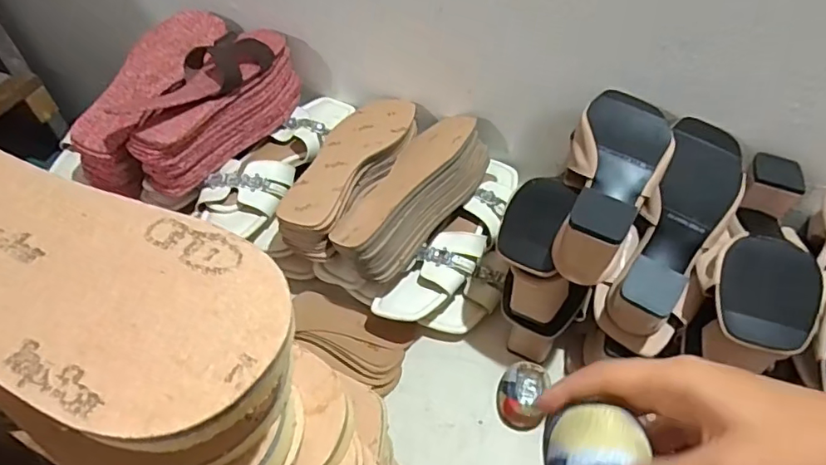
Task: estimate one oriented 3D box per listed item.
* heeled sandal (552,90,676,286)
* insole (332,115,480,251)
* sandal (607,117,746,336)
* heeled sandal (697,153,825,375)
[{"bbox_3d":[0.193,-0.041,0.531,0.090,0.117,0.231,17,53,17],"label":"heeled sandal"},{"bbox_3d":[-0.009,-0.066,0.640,0.085,0.011,0.236,3,42,39],"label":"insole"},{"bbox_3d":[0.264,-0.009,0.540,0.073,0.065,0.239,24,70,22],"label":"sandal"},{"bbox_3d":[0.330,0.026,0.525,0.096,0.081,0.228,19,54,19],"label":"heeled sandal"}]

